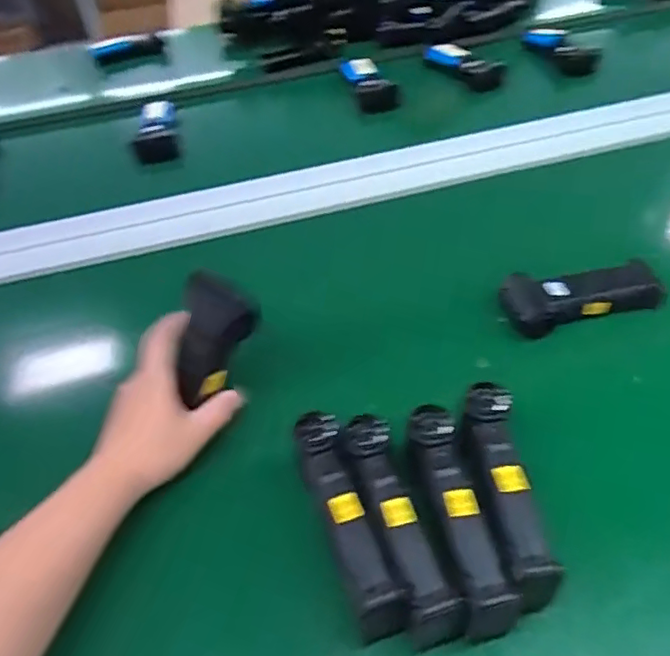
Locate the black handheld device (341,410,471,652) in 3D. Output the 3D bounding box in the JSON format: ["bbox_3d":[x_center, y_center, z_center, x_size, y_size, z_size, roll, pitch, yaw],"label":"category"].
[{"bbox_3d":[0.045,0.140,0.427,0.033,0.062,0.150,-15,45,-9],"label":"black handheld device"}]

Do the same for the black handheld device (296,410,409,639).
[{"bbox_3d":[0.009,0.137,0.432,0.032,0.060,0.151,-17,46,-11],"label":"black handheld device"}]

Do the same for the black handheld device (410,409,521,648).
[{"bbox_3d":[0.085,0.132,0.432,0.042,0.049,0.158,-10,45,-4],"label":"black handheld device"}]

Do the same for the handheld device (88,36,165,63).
[{"bbox_3d":[-0.410,-0.546,1.178,0.030,0.035,0.168,25,40,27],"label":"handheld device"}]

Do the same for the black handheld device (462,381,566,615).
[{"bbox_3d":[0.122,0.114,0.430,0.039,0.036,0.159,-6,45,0],"label":"black handheld device"}]

